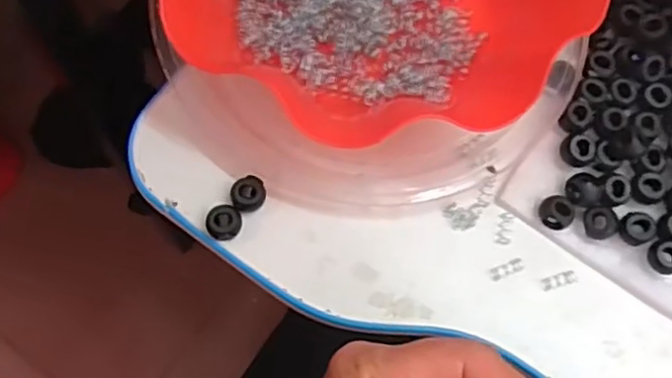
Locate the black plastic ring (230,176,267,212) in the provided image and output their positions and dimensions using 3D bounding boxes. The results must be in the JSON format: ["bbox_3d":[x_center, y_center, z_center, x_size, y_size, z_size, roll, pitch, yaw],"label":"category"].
[{"bbox_3d":[-0.045,0.003,0.350,0.017,0.011,0.017,0,77,-2],"label":"black plastic ring"}]

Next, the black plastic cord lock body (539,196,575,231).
[{"bbox_3d":[0.115,0.012,0.354,0.017,0.010,0.017,0,77,-2],"label":"black plastic cord lock body"}]

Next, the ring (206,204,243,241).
[{"bbox_3d":[-0.056,0.017,0.344,0.017,0.011,0.018,0,77,-2],"label":"ring"}]

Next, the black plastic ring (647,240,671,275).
[{"bbox_3d":[0.168,0.035,0.347,0.017,0.013,0.016,0,77,-2],"label":"black plastic ring"}]

